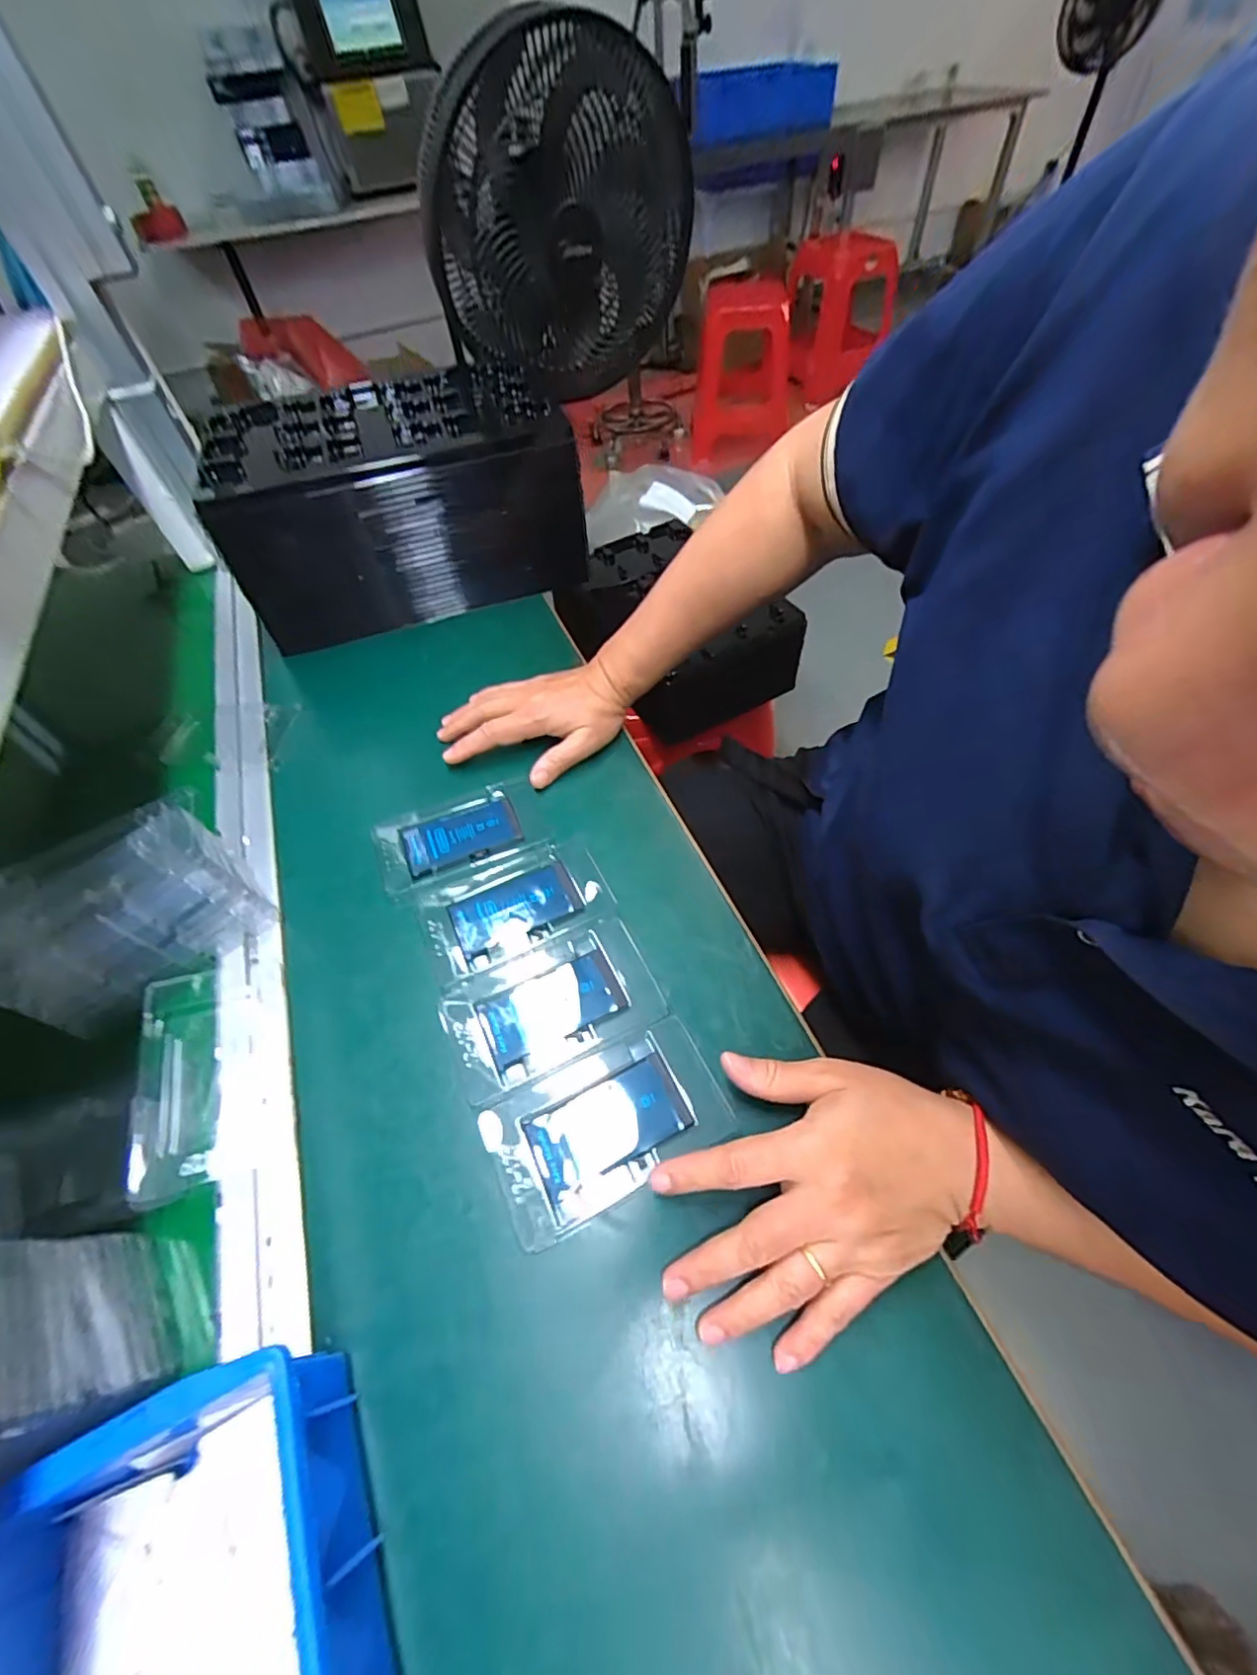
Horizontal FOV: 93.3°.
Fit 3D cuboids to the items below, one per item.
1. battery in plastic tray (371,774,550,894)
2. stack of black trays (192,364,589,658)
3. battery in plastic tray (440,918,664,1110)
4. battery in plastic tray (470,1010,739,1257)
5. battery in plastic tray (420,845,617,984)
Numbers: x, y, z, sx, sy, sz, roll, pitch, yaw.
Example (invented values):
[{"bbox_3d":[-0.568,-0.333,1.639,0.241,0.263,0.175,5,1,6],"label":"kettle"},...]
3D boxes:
[{"bbox_3d":[-0.129,-0.005,0.456,0.123,0.009,0.070,-21,57,-11],"label":"battery in plastic tray"},{"bbox_3d":[-0.246,-0.362,0.629,0.319,0.141,0.218,-21,57,-11],"label":"stack of black trays"},{"bbox_3d":[-0.048,0.102,0.371,0.126,0.007,0.074,-22,57,-12],"label":"battery in plastic tray"},{"bbox_3d":[-0.012,0.157,0.329,0.126,0.010,0.074,-24,58,-13],"label":"battery in plastic tray"},{"bbox_3d":[-0.079,0.047,0.413,0.125,0.006,0.072,-23,58,-12],"label":"battery in plastic tray"}]

